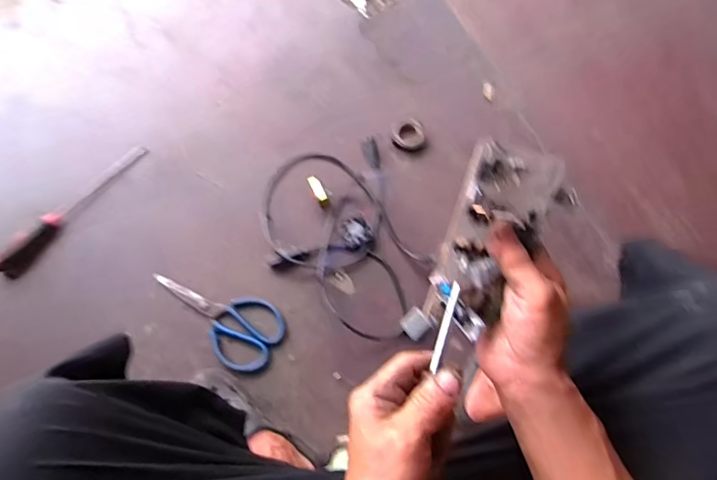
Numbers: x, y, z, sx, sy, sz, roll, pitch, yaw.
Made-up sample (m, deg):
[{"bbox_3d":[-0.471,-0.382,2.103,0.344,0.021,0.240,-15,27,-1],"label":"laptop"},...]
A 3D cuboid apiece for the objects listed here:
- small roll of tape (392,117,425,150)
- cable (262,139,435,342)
[{"bbox_3d":[0.095,-0.196,0.874,0.058,0.027,0.051,21,74,6],"label":"small roll of tape"},{"bbox_3d":[-0.022,0.007,0.801,0.242,0.022,0.371,-22,75,-7],"label":"cable"}]

